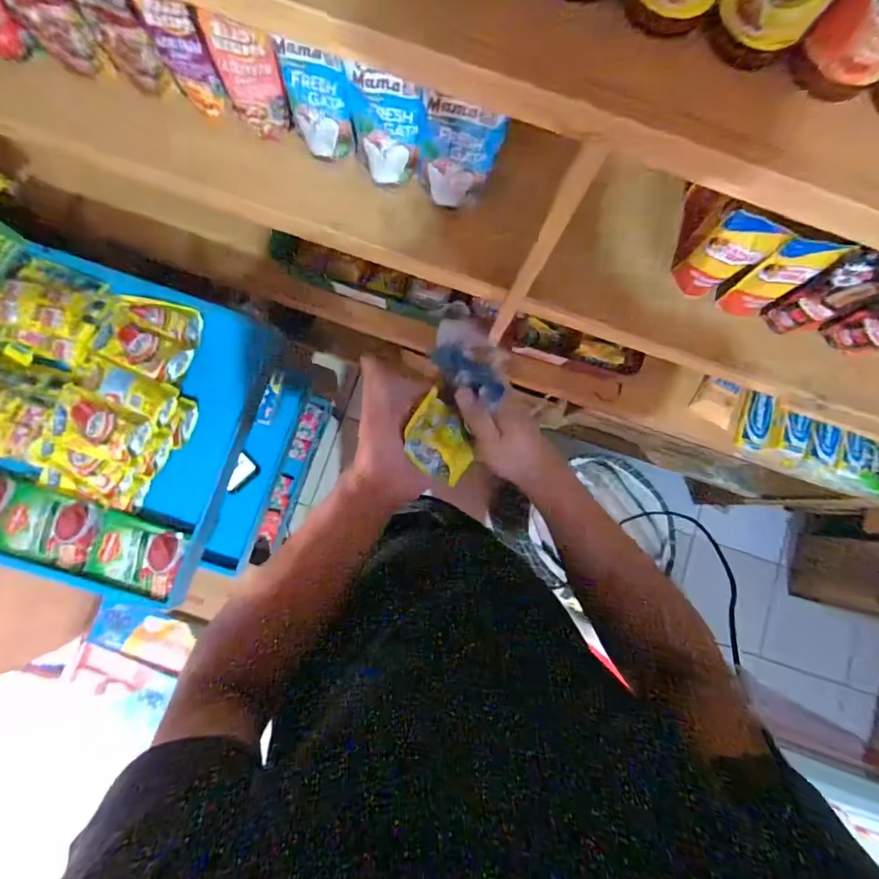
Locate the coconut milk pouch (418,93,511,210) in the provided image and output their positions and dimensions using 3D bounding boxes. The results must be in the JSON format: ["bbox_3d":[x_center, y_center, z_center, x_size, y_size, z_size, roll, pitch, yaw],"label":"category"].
[{"bbox_3d":[0.021,-0.323,0.536,0.089,0.127,0.031,15,82,-2],"label":"coconut milk pouch"}]

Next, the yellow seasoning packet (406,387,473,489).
[{"bbox_3d":[0.003,-0.003,0.448,0.074,0.042,0.063,40,82,1],"label":"yellow seasoning packet"}]

